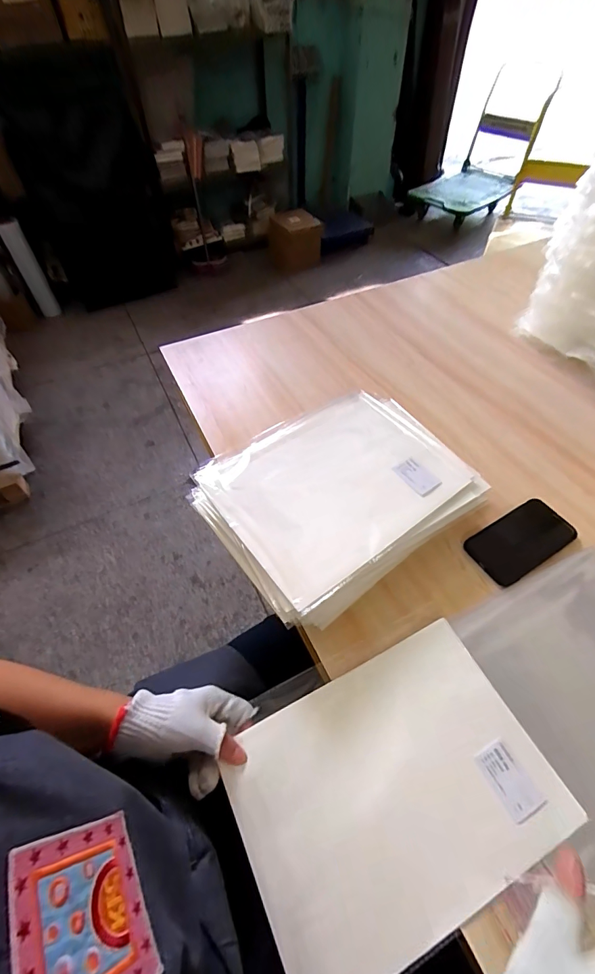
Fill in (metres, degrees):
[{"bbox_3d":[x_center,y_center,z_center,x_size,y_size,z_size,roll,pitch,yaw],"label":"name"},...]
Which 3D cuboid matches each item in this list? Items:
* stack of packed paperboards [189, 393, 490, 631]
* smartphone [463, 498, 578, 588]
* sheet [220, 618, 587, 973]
[{"bbox_3d":[0.056,0.012,0.576,0.353,0.090,0.267,-29,57,-20],"label":"stack of packed paperboards"},{"bbox_3d":[0.323,0.075,0.574,0.156,0.013,0.078,-26,56,-17],"label":"smartphone"},{"bbox_3d":[0.095,0.295,0.396,0.291,0.010,0.212,-22,57,-16],"label":"sheet"}]

